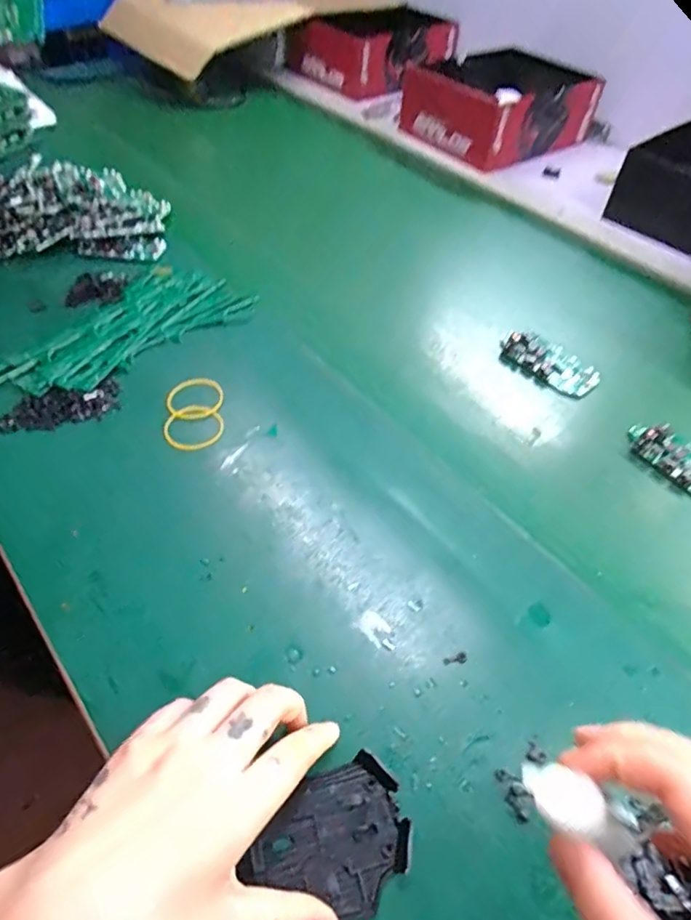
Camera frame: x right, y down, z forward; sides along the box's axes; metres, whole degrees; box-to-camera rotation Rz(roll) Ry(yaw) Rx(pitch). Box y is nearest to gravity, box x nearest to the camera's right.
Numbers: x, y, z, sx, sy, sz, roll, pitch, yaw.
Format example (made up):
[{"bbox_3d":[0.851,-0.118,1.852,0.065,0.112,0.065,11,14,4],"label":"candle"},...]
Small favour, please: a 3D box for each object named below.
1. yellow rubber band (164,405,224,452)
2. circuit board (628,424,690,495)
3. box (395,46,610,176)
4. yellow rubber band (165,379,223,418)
[{"bbox_3d":[-0.125,-0.026,0.471,0.047,0.004,0.043,1,61,-2],"label":"yellow rubber band"},{"bbox_3d":[0.280,0.002,0.465,0.048,0.014,0.098,-33,59,-27],"label":"circuit board"},{"bbox_3d":[0.233,-0.536,0.854,0.264,0.087,0.202,-29,58,-25],"label":"box"},{"bbox_3d":[-0.130,-0.054,0.494,0.047,0.004,0.044,1,59,-2],"label":"yellow rubber band"}]

